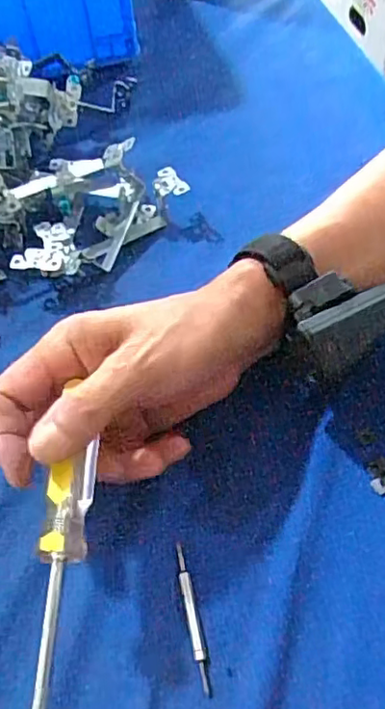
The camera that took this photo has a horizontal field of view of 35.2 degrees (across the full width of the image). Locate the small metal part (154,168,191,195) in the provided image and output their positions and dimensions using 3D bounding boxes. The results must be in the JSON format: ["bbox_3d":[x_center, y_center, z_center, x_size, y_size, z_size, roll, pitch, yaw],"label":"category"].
[{"bbox_3d":[-0.016,-0.120,0.427,0.018,0.008,0.028,-32,59,-17],"label":"small metal part"}]

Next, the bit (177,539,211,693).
[{"bbox_3d":[0.000,0.125,0.292,0.006,0.007,0.069,-12,55,-4],"label":"bit"}]

